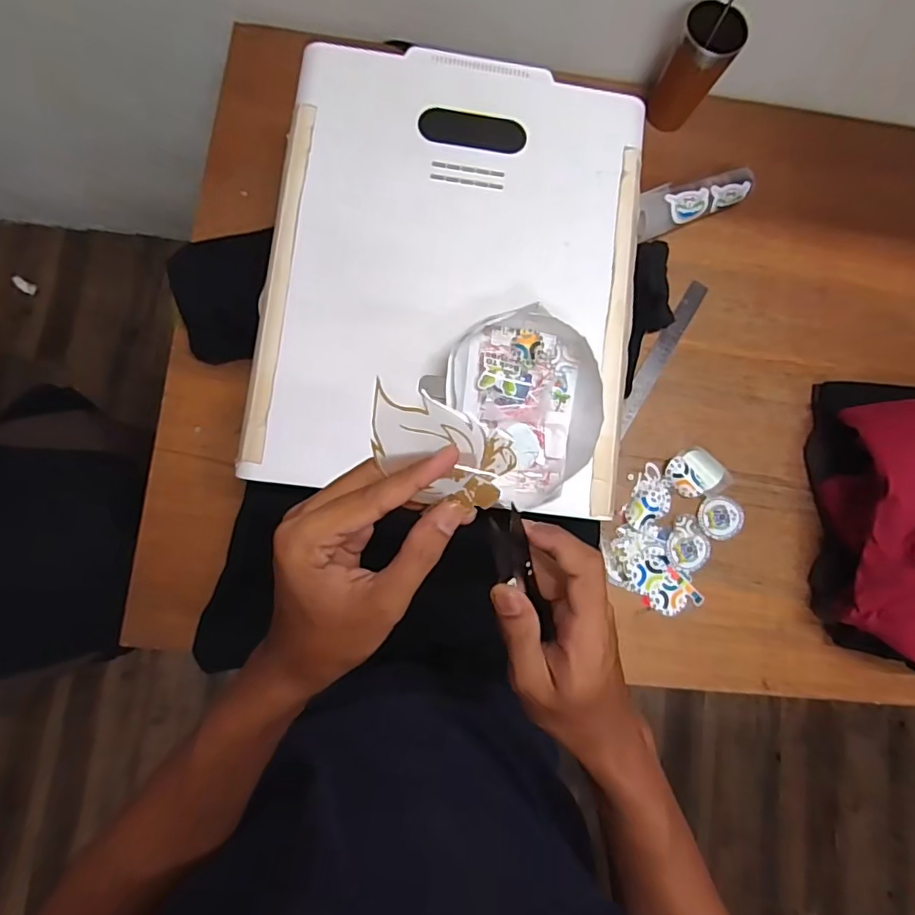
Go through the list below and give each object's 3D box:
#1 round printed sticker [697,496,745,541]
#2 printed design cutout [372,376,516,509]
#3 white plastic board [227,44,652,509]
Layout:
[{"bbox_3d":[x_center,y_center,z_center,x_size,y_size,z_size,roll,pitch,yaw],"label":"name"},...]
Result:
[{"bbox_3d":[0.365,0.083,0.747,0.066,0.005,0.059,3,81,-5],"label":"round printed sticker"},{"bbox_3d":[-0.010,-0.001,0.279,0.076,0.005,0.051,17,104,-12],"label":"printed design cutout"},{"bbox_3d":[-0.002,-0.208,0.592,0.397,0.026,0.498,7,81,-4],"label":"white plastic board"}]

